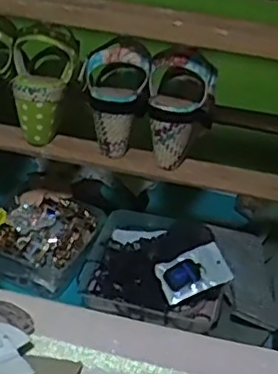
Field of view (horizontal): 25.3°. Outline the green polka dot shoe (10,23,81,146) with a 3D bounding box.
[{"bbox_3d":[-0.128,-0.127,0.770,0.079,0.148,0.062,18,12,16],"label":"green polka dot shoe"}]

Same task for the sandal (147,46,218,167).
[{"bbox_3d":[0.049,-0.097,0.762,0.081,0.140,0.084,9,37,5],"label":"sandal"}]

